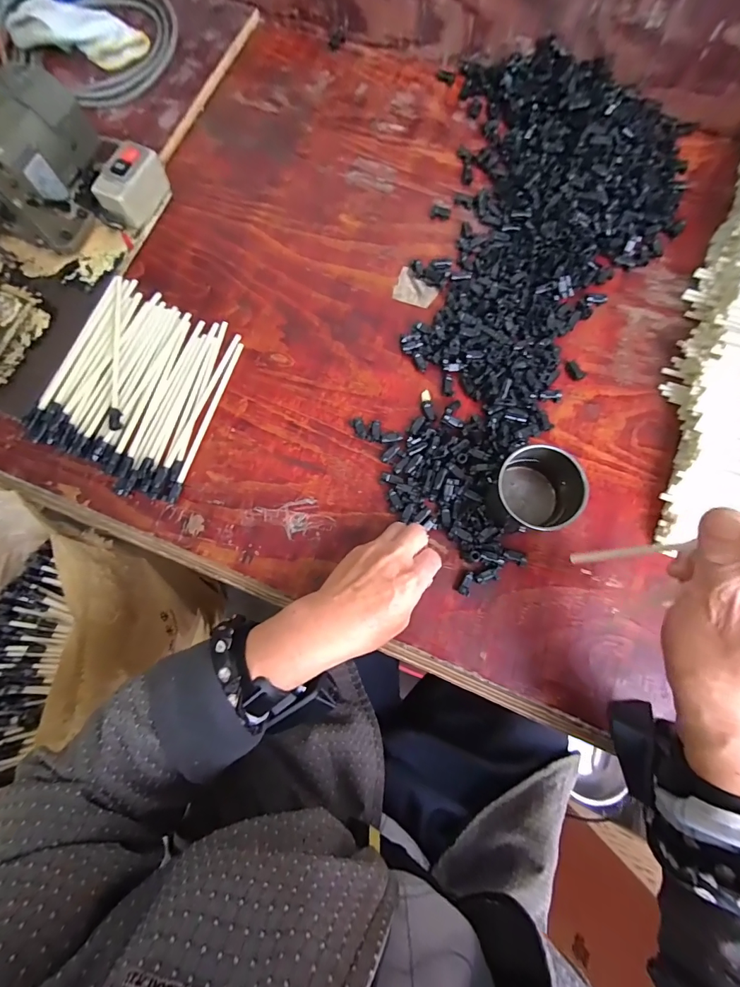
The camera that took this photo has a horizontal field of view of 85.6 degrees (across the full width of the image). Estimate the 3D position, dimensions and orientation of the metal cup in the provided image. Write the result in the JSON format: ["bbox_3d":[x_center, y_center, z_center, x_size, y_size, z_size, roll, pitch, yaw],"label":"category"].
[{"bbox_3d":[0.156,-0.001,0.388,0.076,0.069,0.070,0,76,1],"label":"metal cup"}]

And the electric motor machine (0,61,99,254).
[{"bbox_3d":[-0.393,-0.367,0.459,0.096,0.100,0.197,25,78,7],"label":"electric motor machine"}]

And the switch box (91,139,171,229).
[{"bbox_3d":[-0.291,-0.376,0.494,0.044,0.062,0.084,29,79,8],"label":"switch box"}]

